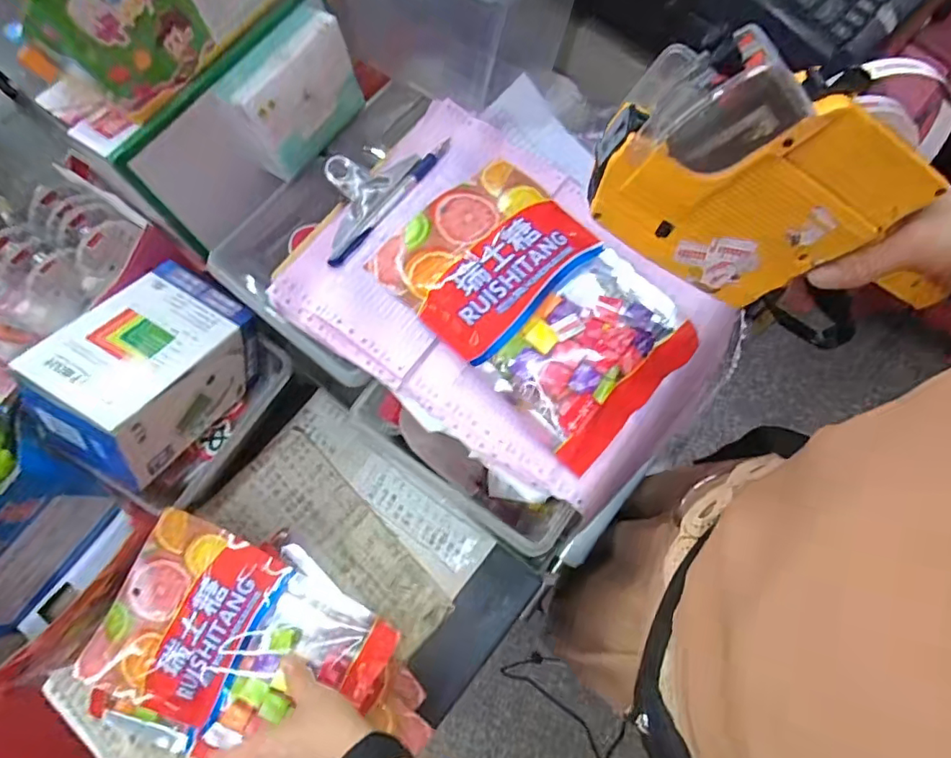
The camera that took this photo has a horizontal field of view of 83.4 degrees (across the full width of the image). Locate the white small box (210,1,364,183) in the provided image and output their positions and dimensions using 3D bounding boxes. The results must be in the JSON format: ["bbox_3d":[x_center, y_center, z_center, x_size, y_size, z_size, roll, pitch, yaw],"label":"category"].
[{"bbox_3d":[-0.155,-0.252,0.472,0.039,0.094,0.121,31,75,11],"label":"white small box"}]

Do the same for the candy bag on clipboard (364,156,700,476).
[{"bbox_3d":[0.050,-0.070,0.445,0.243,0.027,0.161,43,77,14],"label":"candy bag on clipboard"}]

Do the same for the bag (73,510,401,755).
[{"bbox_3d":[-0.218,0.248,0.485,0.241,0.047,0.168,28,74,10],"label":"bag"}]

